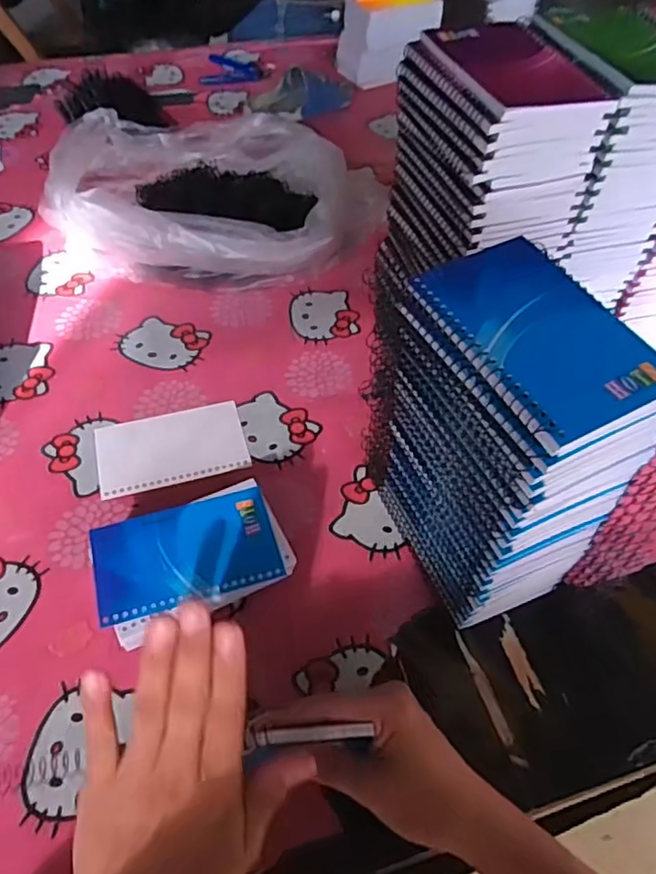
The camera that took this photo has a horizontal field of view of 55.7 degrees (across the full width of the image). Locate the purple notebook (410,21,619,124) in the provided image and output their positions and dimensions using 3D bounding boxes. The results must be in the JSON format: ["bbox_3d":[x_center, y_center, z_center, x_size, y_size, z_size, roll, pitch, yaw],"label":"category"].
[{"bbox_3d":[0.123,-0.247,0.412,0.097,0.009,0.123,-14,54,-13],"label":"purple notebook"}]

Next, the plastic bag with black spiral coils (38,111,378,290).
[{"bbox_3d":[-0.134,-0.269,0.712,0.316,0.096,0.279,-8,53,-9],"label":"plastic bag with black spiral coils"}]

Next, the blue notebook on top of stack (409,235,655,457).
[{"bbox_3d":[0.111,-0.055,0.320,0.088,0.008,0.130,-18,55,-15],"label":"blue notebook on top of stack"}]

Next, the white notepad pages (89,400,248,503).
[{"bbox_3d":[-0.139,0.009,0.552,0.128,0.005,0.078,-13,55,-11],"label":"white notepad pages"}]

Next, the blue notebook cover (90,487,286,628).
[{"bbox_3d":[-0.103,0.083,0.450,0.127,0.007,0.078,-13,54,-13],"label":"blue notebook cover"}]

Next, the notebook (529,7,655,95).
[{"bbox_3d":[0.208,-0.276,0.439,0.094,0.016,0.131,-14,54,-13],"label":"notebook"}]

